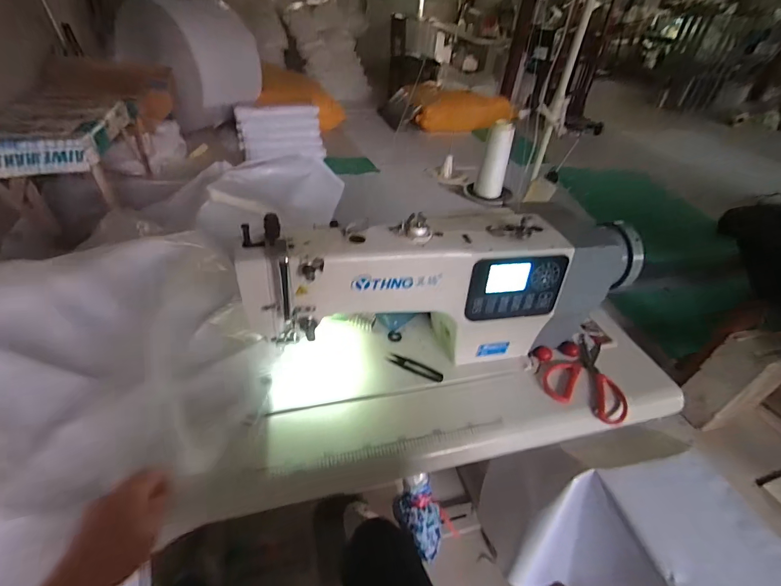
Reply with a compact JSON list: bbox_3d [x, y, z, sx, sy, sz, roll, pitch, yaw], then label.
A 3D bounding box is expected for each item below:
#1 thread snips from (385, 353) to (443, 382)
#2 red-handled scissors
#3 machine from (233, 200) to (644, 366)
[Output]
[{"bbox_3d":[0.040,0.121,0.645,0.096,0.010,0.019,21,41,16],"label":"thread snips"},{"bbox_3d":[0.340,0.129,0.672,0.128,0.011,0.182,23,42,18],"label":"red-handled scissors"},{"bbox_3d":[0.083,-0.013,0.621,0.581,0.232,0.184,-11,43,-20],"label":"machine"}]

